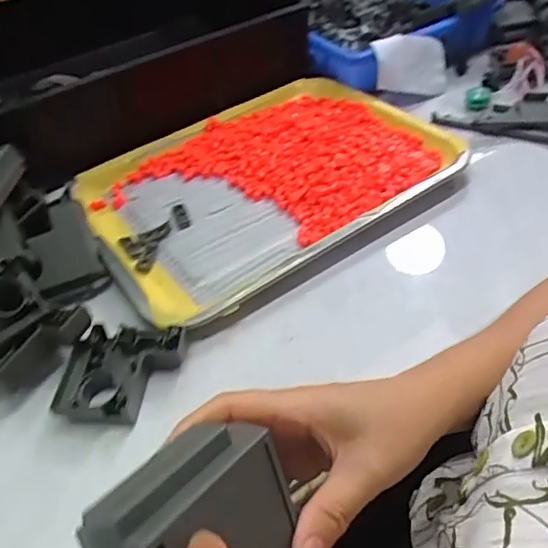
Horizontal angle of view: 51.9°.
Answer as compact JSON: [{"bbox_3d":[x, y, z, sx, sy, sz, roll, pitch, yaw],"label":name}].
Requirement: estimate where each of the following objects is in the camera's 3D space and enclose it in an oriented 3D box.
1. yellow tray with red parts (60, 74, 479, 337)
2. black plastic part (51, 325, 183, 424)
[{"bbox_3d":[-0.004,-0.097,0.563,0.341,0.030,0.258,-30,49,-21],"label":"yellow tray with red parts"},{"bbox_3d":[-0.113,0.072,0.410,0.078,0.022,0.078,-4,45,4],"label":"black plastic part"}]

